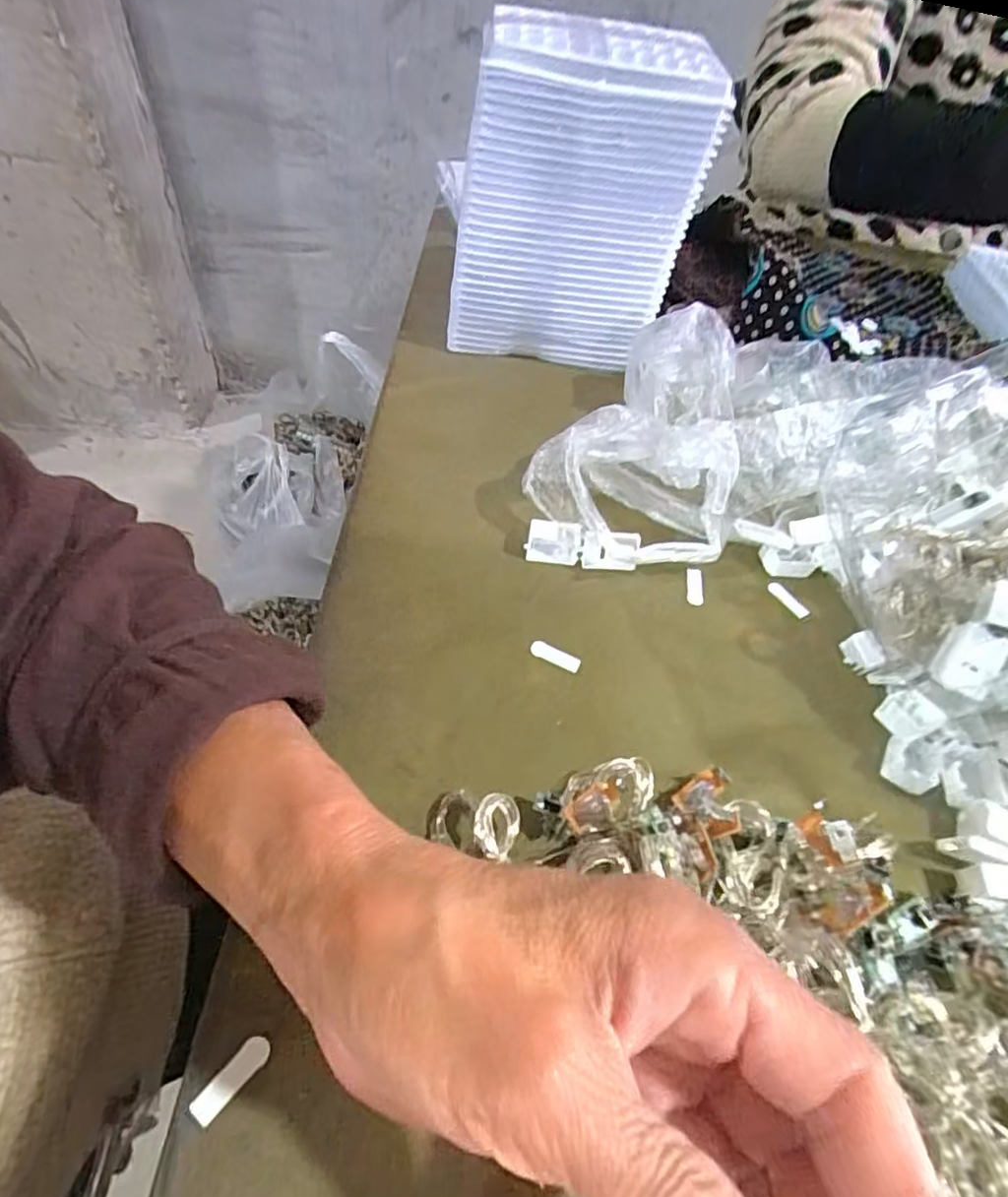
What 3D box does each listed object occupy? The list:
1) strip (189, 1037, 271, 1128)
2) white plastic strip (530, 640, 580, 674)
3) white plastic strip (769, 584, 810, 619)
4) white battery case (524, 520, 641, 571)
[{"bbox_3d":[-0.079,0.138,0.189,0.007,0.004,0.024,36,56,20],"label":"strip"},{"bbox_3d":[0.023,0.026,0.292,0.023,0.004,0.007,23,52,11],"label":"white plastic strip"},{"bbox_3d":[0.142,0.001,0.328,0.006,0.004,0.023,-28,58,-24],"label":"white plastic strip"},{"bbox_3d":[0.038,-0.025,0.322,0.053,0.020,0.013,13,51,3],"label":"white battery case"}]

